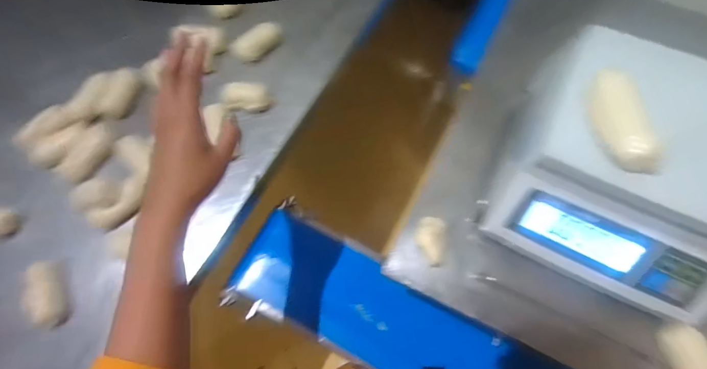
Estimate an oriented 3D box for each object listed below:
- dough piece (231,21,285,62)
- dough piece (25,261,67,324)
[{"bbox_3d":[-0.175,-0.261,0.657,0.095,0.029,0.040,-35,72,-11],"label":"dough piece"},{"bbox_3d":[-0.444,0.155,0.520,0.029,0.039,0.089,-1,98,1],"label":"dough piece"}]

